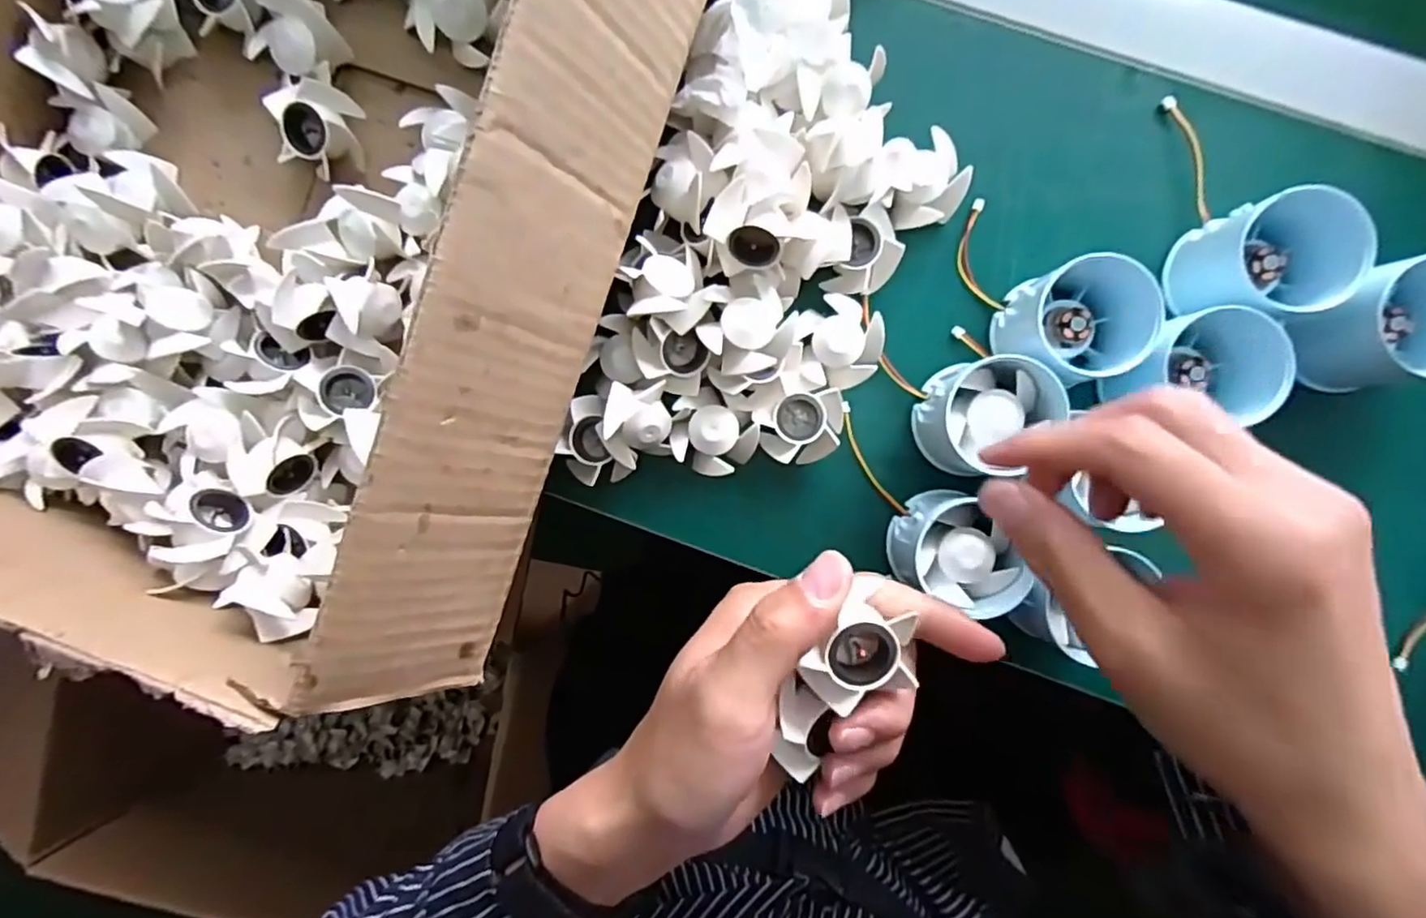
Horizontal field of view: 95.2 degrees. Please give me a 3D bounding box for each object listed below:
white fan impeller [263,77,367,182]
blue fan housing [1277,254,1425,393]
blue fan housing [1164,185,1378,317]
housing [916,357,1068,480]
[{"bbox_3d":[-0.192,-0.161,0.319,0.038,0.026,0.038,6,91,3],"label":"white fan impeller"},{"bbox_3d":[0.291,-0.057,0.286,0.053,0.054,0.050,-15,90,3],"label":"blue fan housing"},{"bbox_3d":[0.244,-0.092,0.291,0.052,0.049,0.056,0,91,3],"label":"blue fan housing"},{"bbox_3d":[0.124,-0.022,0.301,0.048,0.046,0.048,18,92,3],"label":"housing"}]

